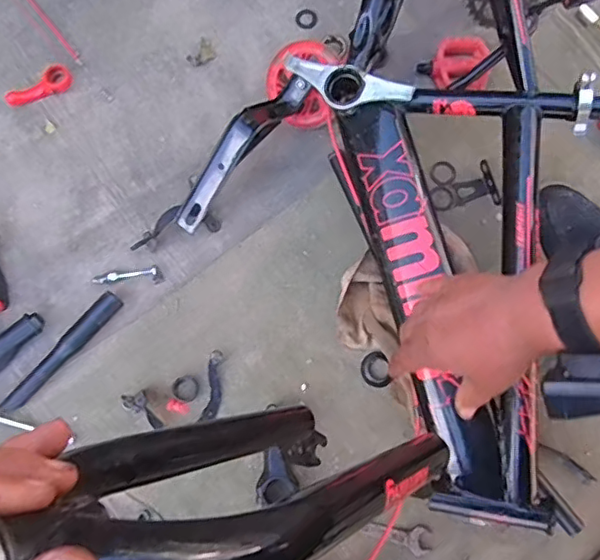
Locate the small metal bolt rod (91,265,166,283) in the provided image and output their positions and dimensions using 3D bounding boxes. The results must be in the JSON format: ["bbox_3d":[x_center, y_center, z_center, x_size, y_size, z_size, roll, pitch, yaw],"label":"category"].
[{"bbox_3d":[-0.221,-0.002,0.739,0.087,0.007,0.022,-11,80,-2],"label":"small metal bolt rod"}]

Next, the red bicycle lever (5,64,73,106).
[{"bbox_3d":[-0.351,-0.259,0.778,0.089,0.020,0.031,-33,82,-6],"label":"red bicycle lever"}]

